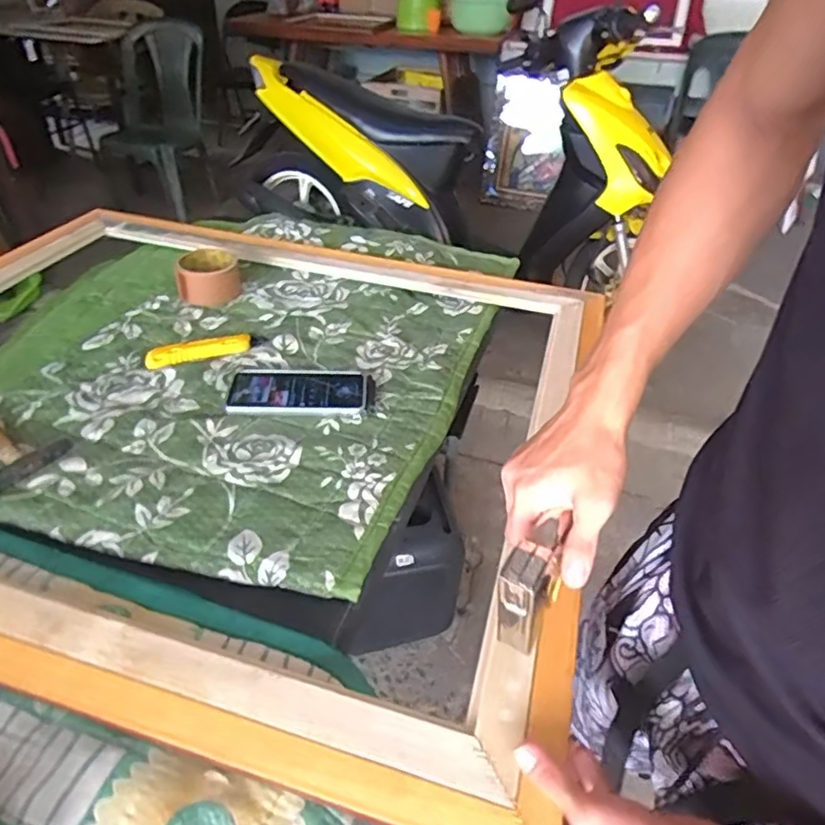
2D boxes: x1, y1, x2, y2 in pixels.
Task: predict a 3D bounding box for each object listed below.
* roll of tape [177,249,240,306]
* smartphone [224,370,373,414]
[{"bbox_3d":[-0.300,-0.203,0.877,0.083,0.052,0.090,-6,40,-11],"label":"roll of tape"},{"bbox_3d":[-0.130,-0.027,0.695,0.163,0.013,0.085,-2,40,-4],"label":"smartphone"}]

